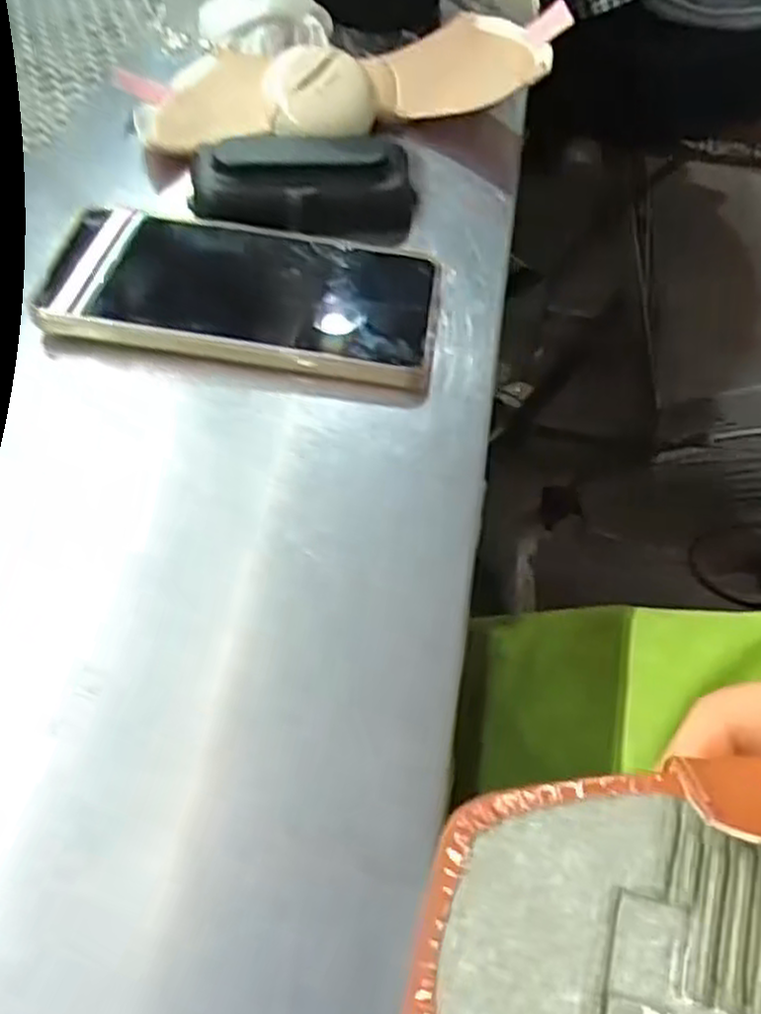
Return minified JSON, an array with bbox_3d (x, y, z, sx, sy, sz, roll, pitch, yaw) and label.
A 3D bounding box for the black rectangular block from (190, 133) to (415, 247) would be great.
[{"bbox_3d":[-0.037,-0.151,0.368,0.104,0.034,0.051,-3,53,-5],"label":"black rectangular block"}]

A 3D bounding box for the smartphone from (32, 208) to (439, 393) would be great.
[{"bbox_3d":[-0.058,-0.092,0.332,0.158,0.016,0.075,7,53,2],"label":"smartphone"}]

